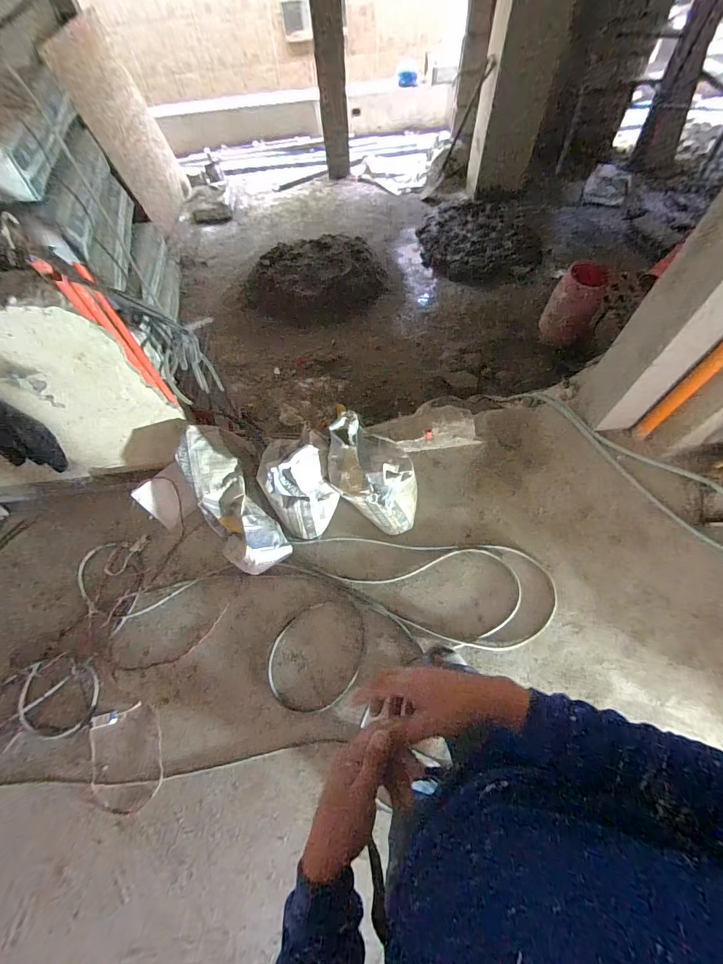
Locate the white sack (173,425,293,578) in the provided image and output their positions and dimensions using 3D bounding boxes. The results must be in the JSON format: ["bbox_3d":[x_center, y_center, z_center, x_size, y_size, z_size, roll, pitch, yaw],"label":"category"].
[{"bbox_3d":[-0.497,0.074,1.393,0.233,0.589,0.143,-31,14,-15],"label":"white sack"}]

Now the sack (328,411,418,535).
[{"bbox_3d":[0.054,-0.017,1.429,0.348,0.398,0.291,12,64,8],"label":"sack"}]

